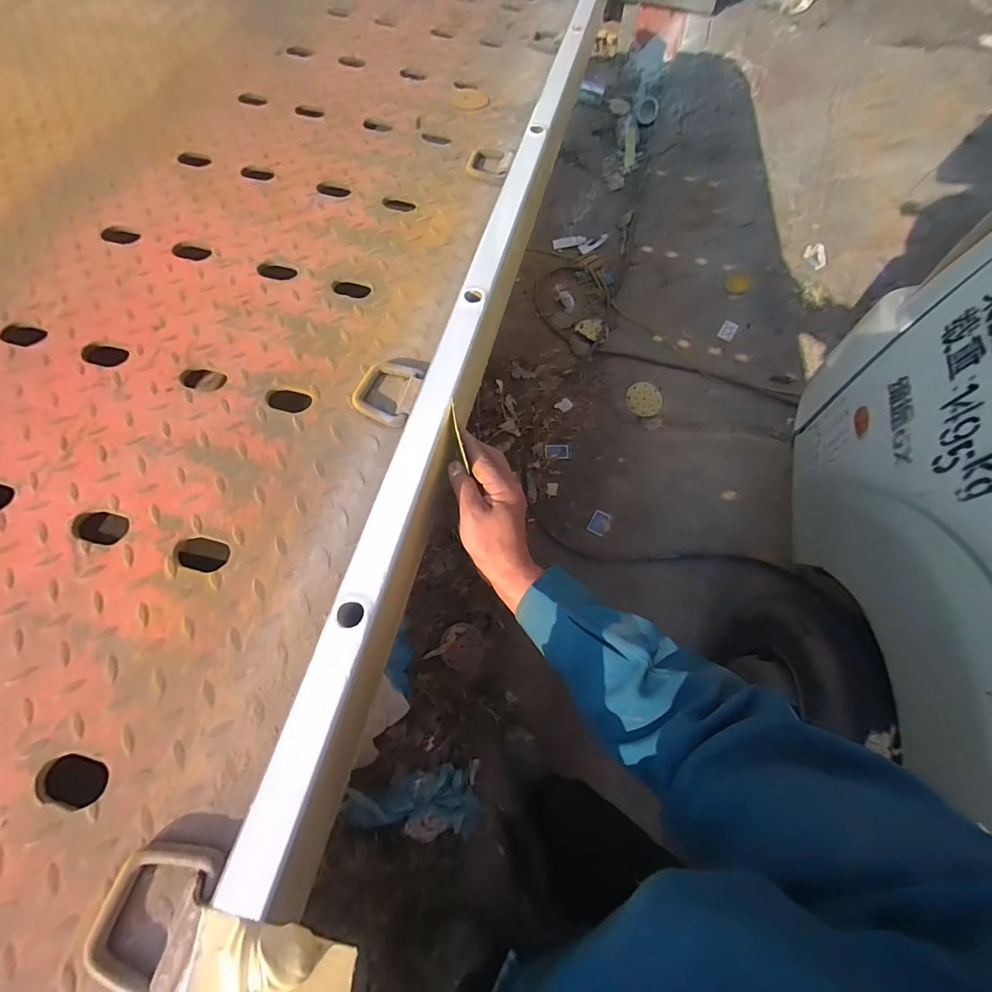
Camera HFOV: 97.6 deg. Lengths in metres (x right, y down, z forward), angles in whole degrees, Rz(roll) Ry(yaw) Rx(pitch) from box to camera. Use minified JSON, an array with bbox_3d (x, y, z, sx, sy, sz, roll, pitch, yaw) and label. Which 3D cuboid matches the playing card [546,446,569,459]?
[{"bbox_3d":[0.233,-0.168,1.651,0.086,0.005,0.055,0,77,0],"label":"playing card"}]

